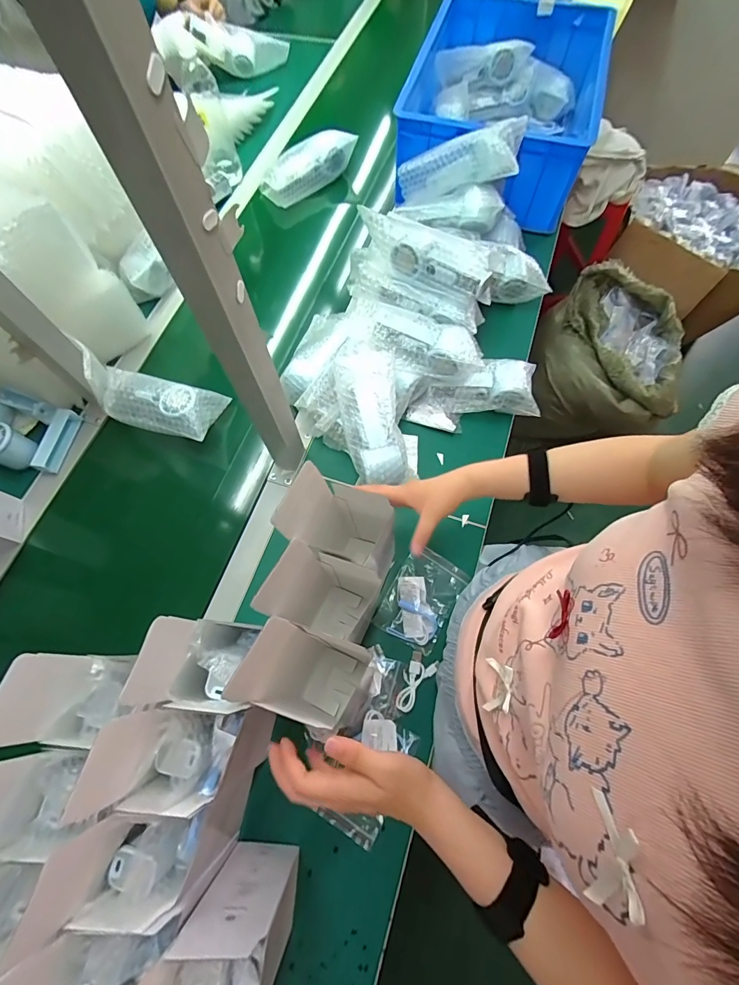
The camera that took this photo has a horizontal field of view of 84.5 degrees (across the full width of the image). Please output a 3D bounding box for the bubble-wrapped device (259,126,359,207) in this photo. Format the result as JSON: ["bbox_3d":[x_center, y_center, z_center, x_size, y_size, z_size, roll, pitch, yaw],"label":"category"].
[{"bbox_3d":[-0.135,-0.697,0.867,0.207,0.092,0.069,-33,72,-11],"label":"bubble-wrapped device"}]

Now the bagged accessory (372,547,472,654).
[{"bbox_3d":[0.072,0.143,0.554,0.087,0.010,0.125,29,72,11],"label":"bagged accessory"}]

